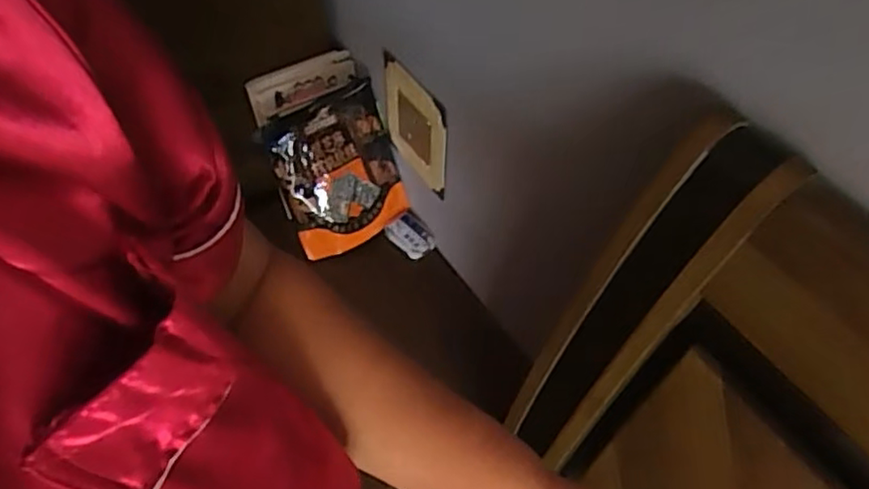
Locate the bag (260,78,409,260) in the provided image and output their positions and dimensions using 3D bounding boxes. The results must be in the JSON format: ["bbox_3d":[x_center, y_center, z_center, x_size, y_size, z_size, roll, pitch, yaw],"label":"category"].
[{"bbox_3d":[-0.161,-0.121,1.086,0.210,0.269,0.048,-27,23,-24],"label":"bag"}]

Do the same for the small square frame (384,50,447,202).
[{"bbox_3d":[-0.033,-0.190,1.001,0.009,0.176,0.165,-28,58,-22],"label":"small square frame"}]

